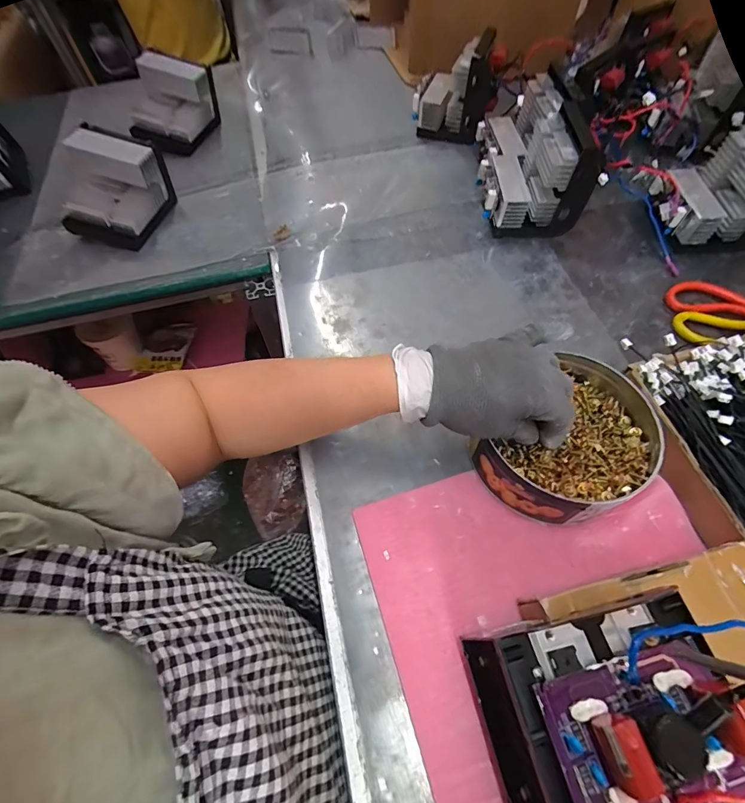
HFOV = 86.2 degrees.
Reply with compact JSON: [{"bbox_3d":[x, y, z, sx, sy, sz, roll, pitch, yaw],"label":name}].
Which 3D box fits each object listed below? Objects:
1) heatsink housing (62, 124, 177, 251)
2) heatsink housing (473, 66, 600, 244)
[{"bbox_3d":[-0.364,-0.295,0.546,0.136,0.109,0.116,19,62,12],"label":"heatsink housing"},{"bbox_3d":[0.213,-0.342,0.551,0.123,0.116,0.209,2,60,2],"label":"heatsink housing"}]

